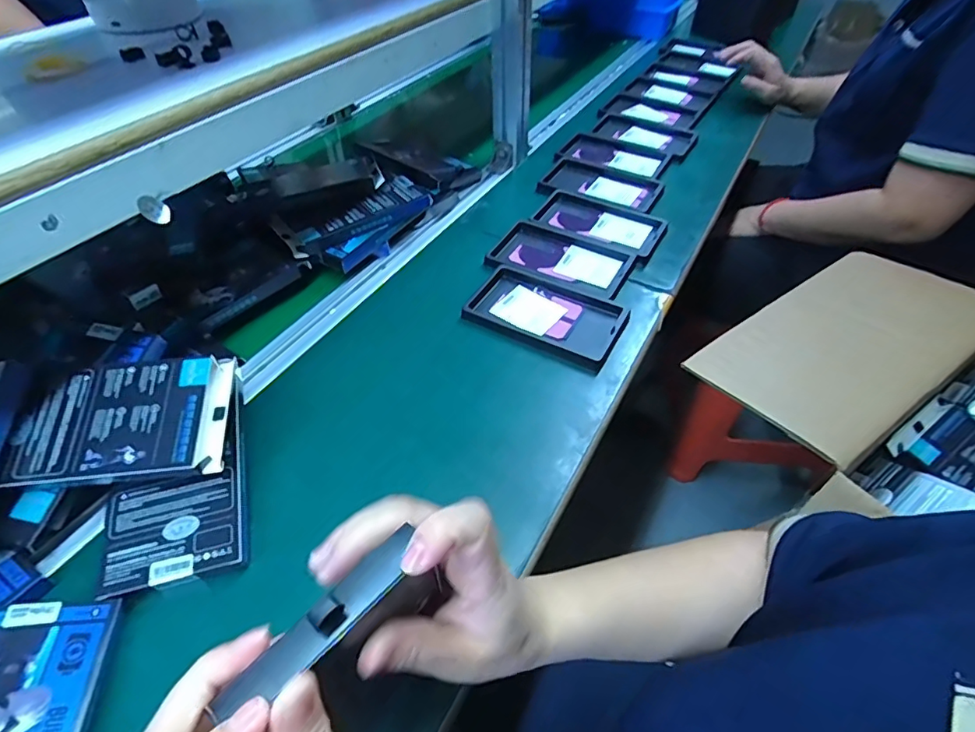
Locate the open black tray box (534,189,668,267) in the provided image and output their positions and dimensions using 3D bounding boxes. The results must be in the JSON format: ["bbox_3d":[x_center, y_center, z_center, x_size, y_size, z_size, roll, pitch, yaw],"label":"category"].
[{"bbox_3d":[0.137,-0.184,0.658,0.166,0.013,0.096,22,51,20],"label":"open black tray box"}]

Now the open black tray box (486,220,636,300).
[{"bbox_3d":[0.086,-0.131,0.611,0.162,0.014,0.096,19,50,19],"label":"open black tray box"}]

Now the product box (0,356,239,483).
[{"bbox_3d":[-0.275,0.039,0.392,0.149,0.014,0.096,-3,61,-5],"label":"product box"}]

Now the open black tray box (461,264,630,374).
[{"bbox_3d":[0.063,-0.056,0.547,0.157,0.017,0.096,23,51,21],"label":"open black tray box"}]

